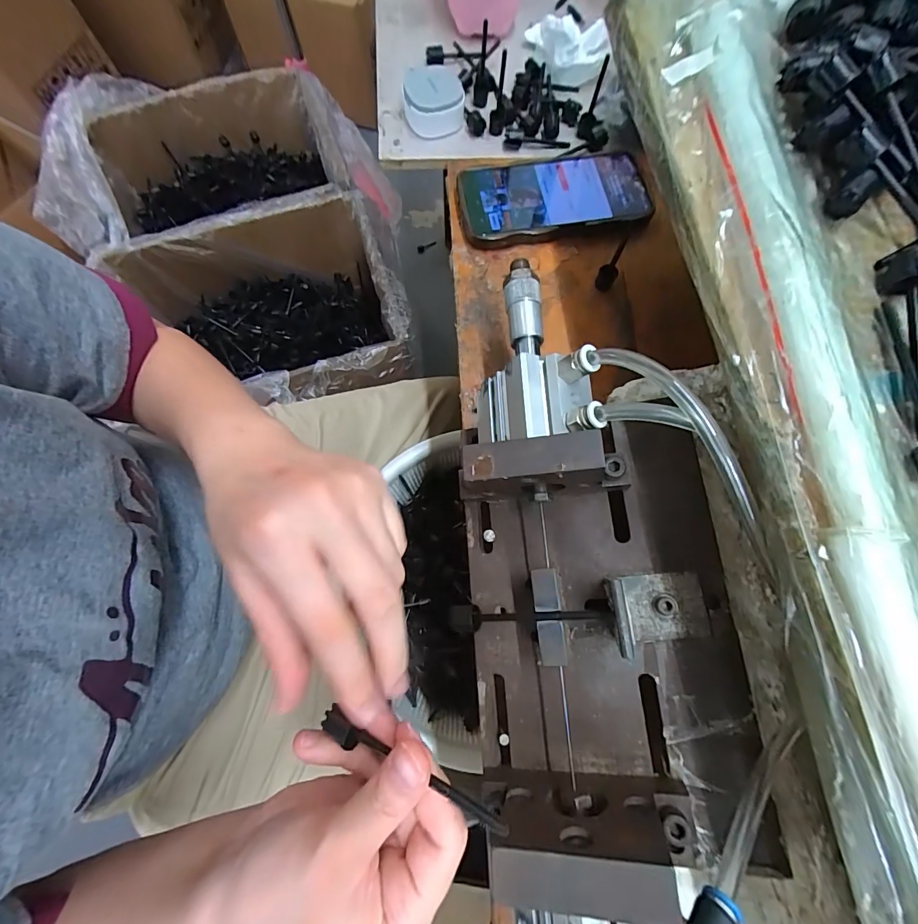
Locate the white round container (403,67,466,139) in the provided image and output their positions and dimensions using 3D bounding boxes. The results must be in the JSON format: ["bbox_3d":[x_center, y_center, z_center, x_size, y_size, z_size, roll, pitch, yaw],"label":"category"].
[{"bbox_3d":[-0.023,-0.337,0.381,0.055,0.021,0.055,-1,75,-2],"label":"white round container"}]

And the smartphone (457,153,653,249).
[{"bbox_3d":[0.087,-0.234,0.362,0.170,0.017,0.078,-7,75,-3],"label":"smartphone"}]

